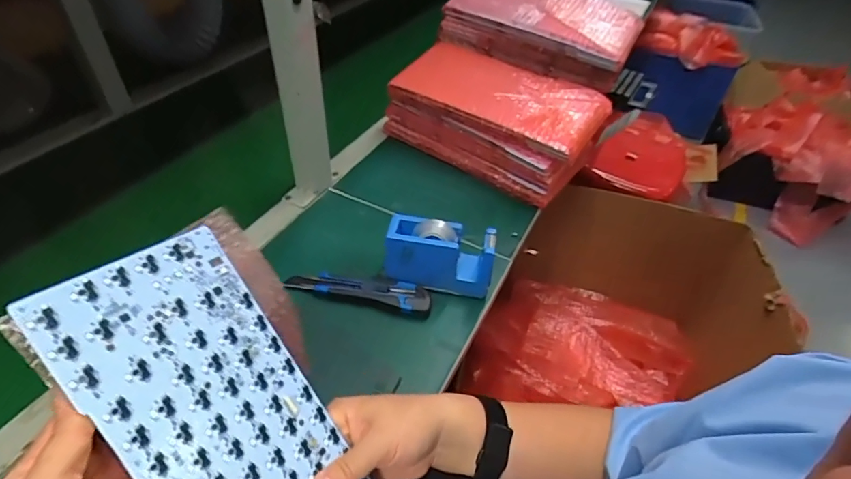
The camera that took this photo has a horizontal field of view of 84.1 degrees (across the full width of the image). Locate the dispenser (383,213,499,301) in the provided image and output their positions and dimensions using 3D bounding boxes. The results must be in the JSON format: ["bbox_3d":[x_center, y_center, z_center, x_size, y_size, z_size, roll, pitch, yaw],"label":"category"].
[{"bbox_3d":[0.018,0.018,0.568,0.124,0.078,0.046,10,44,6],"label":"dispenser"}]

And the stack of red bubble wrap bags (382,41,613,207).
[{"bbox_3d":[0.116,-0.204,0.782,0.318,0.120,0.178,29,49,24],"label":"stack of red bubble wrap bags"}]

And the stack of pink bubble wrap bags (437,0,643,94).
[{"bbox_3d":[0.204,-0.374,0.834,0.309,0.107,0.174,24,47,19],"label":"stack of pink bubble wrap bags"}]

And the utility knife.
[{"bbox_3d":[-0.081,0.059,0.571,0.175,0.019,0.037,10,44,5],"label":"utility knife"}]

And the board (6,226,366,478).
[{"bbox_3d":[-0.107,0.143,0.307,0.305,0.004,0.119,59,37,-6],"label":"board"}]

